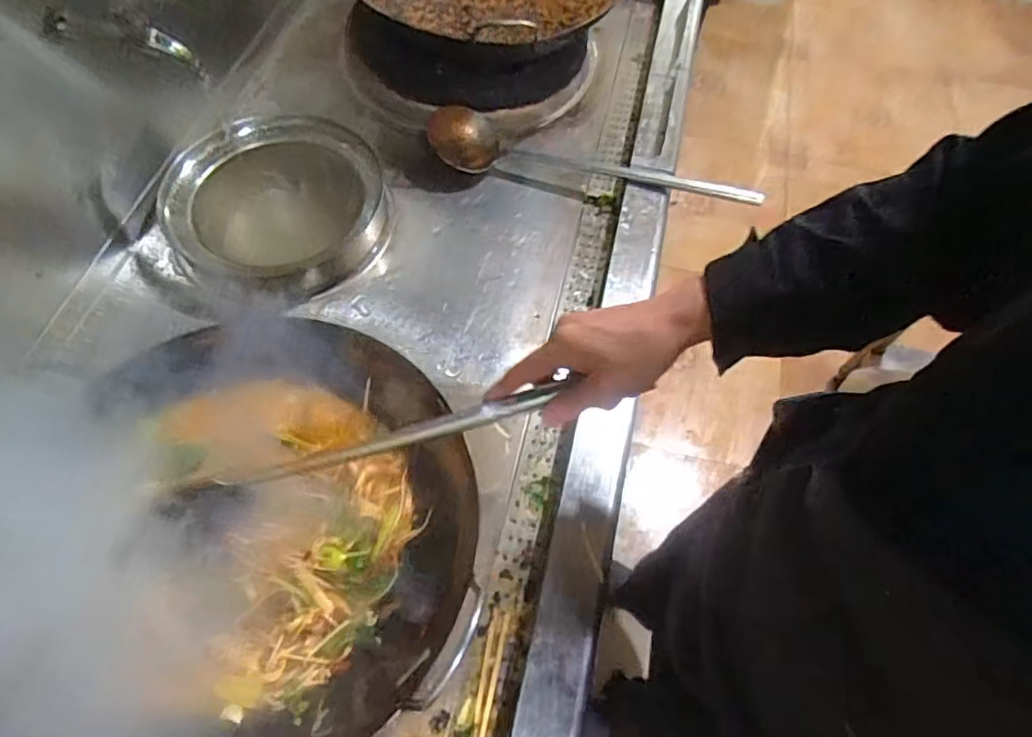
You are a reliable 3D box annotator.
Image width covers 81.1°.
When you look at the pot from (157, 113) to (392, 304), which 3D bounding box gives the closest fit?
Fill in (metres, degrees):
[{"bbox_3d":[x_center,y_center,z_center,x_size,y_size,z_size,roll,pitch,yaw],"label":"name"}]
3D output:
[{"bbox_3d":[-0.333,-0.225,0.896,0.284,0.132,0.287,1,61,-2],"label":"pot"}]

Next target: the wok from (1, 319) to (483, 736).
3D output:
[{"bbox_3d":[-0.228,0.146,0.560,0.340,0.113,0.384,-18,63,-12],"label":"wok"}]

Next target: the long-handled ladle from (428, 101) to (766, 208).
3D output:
[{"bbox_3d":[0.114,-0.323,0.943,0.519,0.064,0.101,10,61,3],"label":"long-handled ladle"}]

